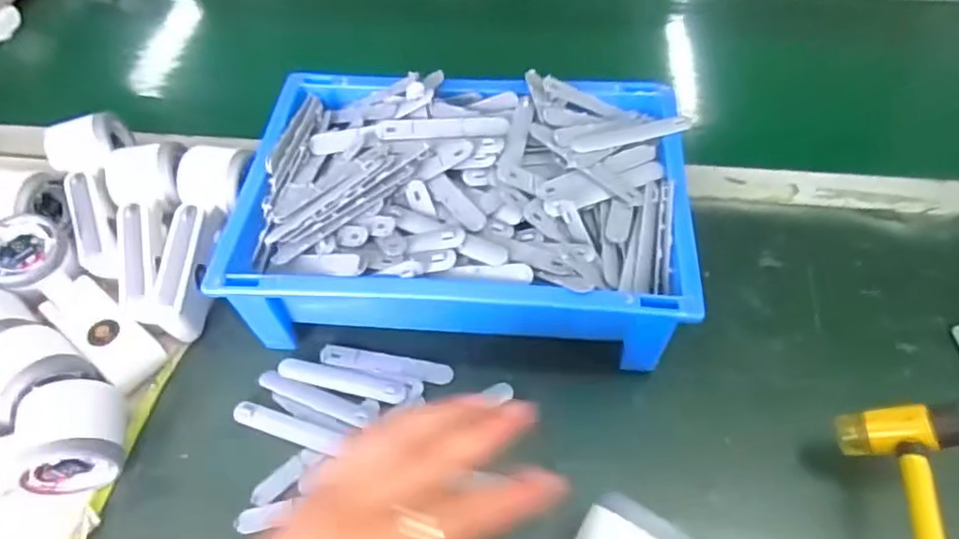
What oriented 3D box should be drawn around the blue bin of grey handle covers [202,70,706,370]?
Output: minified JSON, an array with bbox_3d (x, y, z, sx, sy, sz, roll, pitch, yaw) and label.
[{"bbox_3d":[-0.013,-0.042,0.461,0.307,0.098,0.216,4,53,5],"label":"blue bin of grey handle covers"}]

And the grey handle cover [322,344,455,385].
[{"bbox_3d":[-0.067,0.068,0.442,0.095,0.006,0.018,9,53,8],"label":"grey handle cover"}]

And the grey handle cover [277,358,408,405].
[{"bbox_3d":[-0.096,0.076,0.432,0.094,0.006,0.017,12,54,10],"label":"grey handle cover"}]

